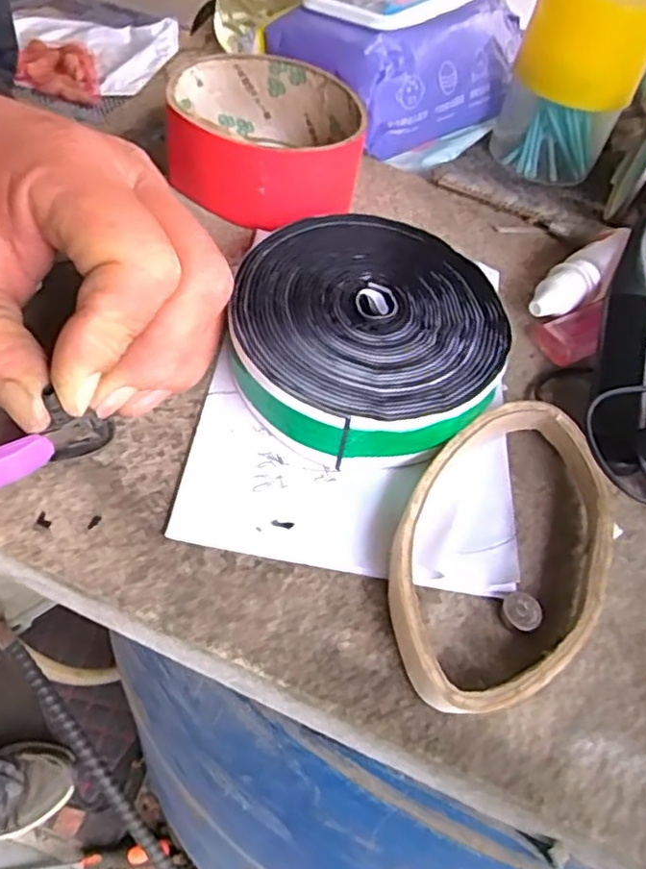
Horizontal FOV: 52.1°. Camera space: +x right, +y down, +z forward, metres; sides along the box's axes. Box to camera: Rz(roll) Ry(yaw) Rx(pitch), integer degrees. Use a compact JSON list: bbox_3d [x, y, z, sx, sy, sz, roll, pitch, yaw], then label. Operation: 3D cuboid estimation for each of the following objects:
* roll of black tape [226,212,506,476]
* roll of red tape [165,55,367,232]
[{"bbox_3d":[0.016,-0.035,0.232,0.090,0.030,0.096,5,51,-6],"label":"roll of black tape"},{"bbox_3d":[-0.024,-0.126,0.286,0.081,0.034,0.084,-2,52,-12],"label":"roll of red tape"}]

